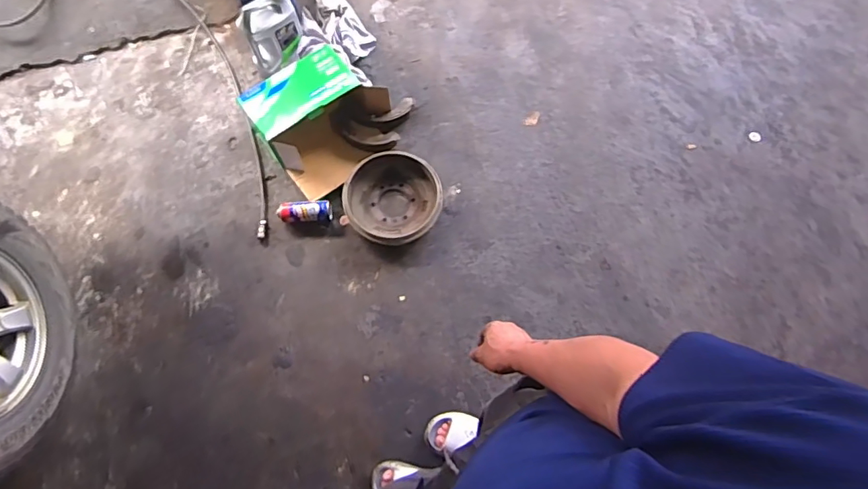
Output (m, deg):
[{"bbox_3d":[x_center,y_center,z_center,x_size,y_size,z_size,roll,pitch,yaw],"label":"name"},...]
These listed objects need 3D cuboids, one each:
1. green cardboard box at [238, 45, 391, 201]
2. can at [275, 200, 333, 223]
[{"bbox_3d":[-0.390,-0.449,1.725,0.424,0.225,0.397,-42,78,-12],"label":"green cardboard box"},{"bbox_3d":[-0.441,-0.109,1.691,0.184,0.062,0.065,-3,73,-2],"label":"can"}]

